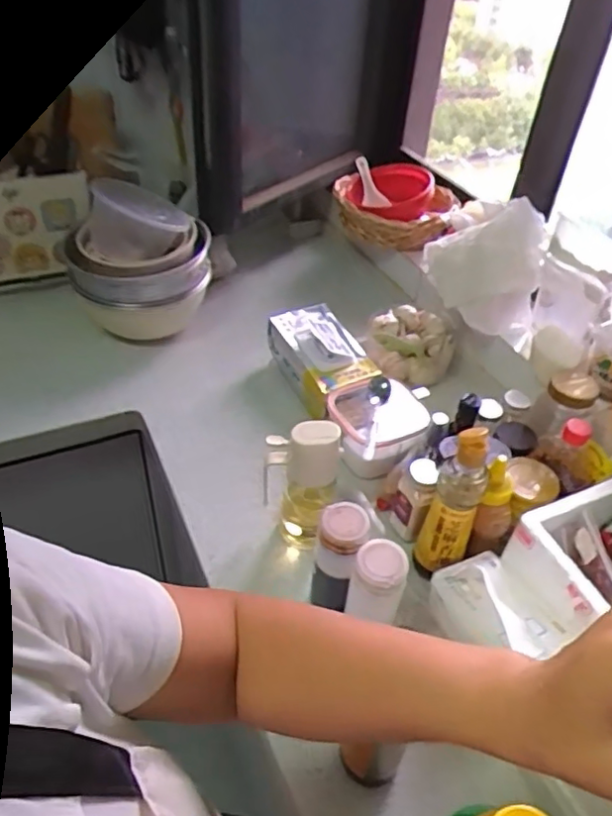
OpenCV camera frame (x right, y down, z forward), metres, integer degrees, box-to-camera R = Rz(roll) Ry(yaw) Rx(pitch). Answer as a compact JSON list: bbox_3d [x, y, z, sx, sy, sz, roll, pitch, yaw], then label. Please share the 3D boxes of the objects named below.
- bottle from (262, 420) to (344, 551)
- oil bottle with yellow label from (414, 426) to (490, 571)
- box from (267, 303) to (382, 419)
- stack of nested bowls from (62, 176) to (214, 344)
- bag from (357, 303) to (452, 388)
[{"bbox_3d":[-0.008,0.099,0.803,0.097,0.188,0.072,5,42,1],"label":"bottle"},{"bbox_3d":[0.180,0.113,0.734,0.060,0.207,0.059,19,44,15],"label":"oil bottle with yellow label"},{"bbox_3d":[0.031,-0.085,1.059,0.126,0.089,0.220,-16,46,-21],"label":"box"},{"bbox_3d":[-0.303,-0.260,1.116,0.243,0.253,0.206,-9,44,-14],"label":"stack of nested bowls"},{"bbox_3d":[0.189,-0.117,1.126,0.147,0.085,0.148,-17,47,-22],"label":"bag"}]

